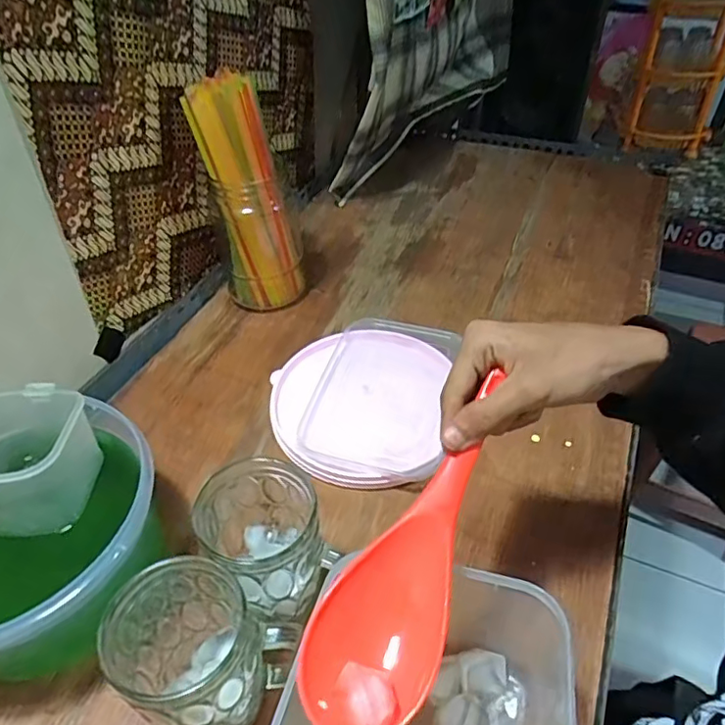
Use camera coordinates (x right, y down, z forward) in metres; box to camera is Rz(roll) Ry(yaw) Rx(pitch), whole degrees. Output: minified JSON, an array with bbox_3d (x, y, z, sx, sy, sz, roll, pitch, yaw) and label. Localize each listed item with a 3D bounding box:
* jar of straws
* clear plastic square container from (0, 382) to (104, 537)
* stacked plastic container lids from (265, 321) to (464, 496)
[{"bbox_3d":[-0.120,-0.174,0.627,0.094,0.245,0.071,-12,44,-10],"label":"jar of straws"},{"bbox_3d":[-0.239,0.069,0.406,0.076,0.066,0.088,-10,44,-9],"label":"clear plastic square container"},{"bbox_3d":[-0.002,0.032,0.569,0.166,0.027,0.201,7,44,8],"label":"stacked plastic container lids"}]

